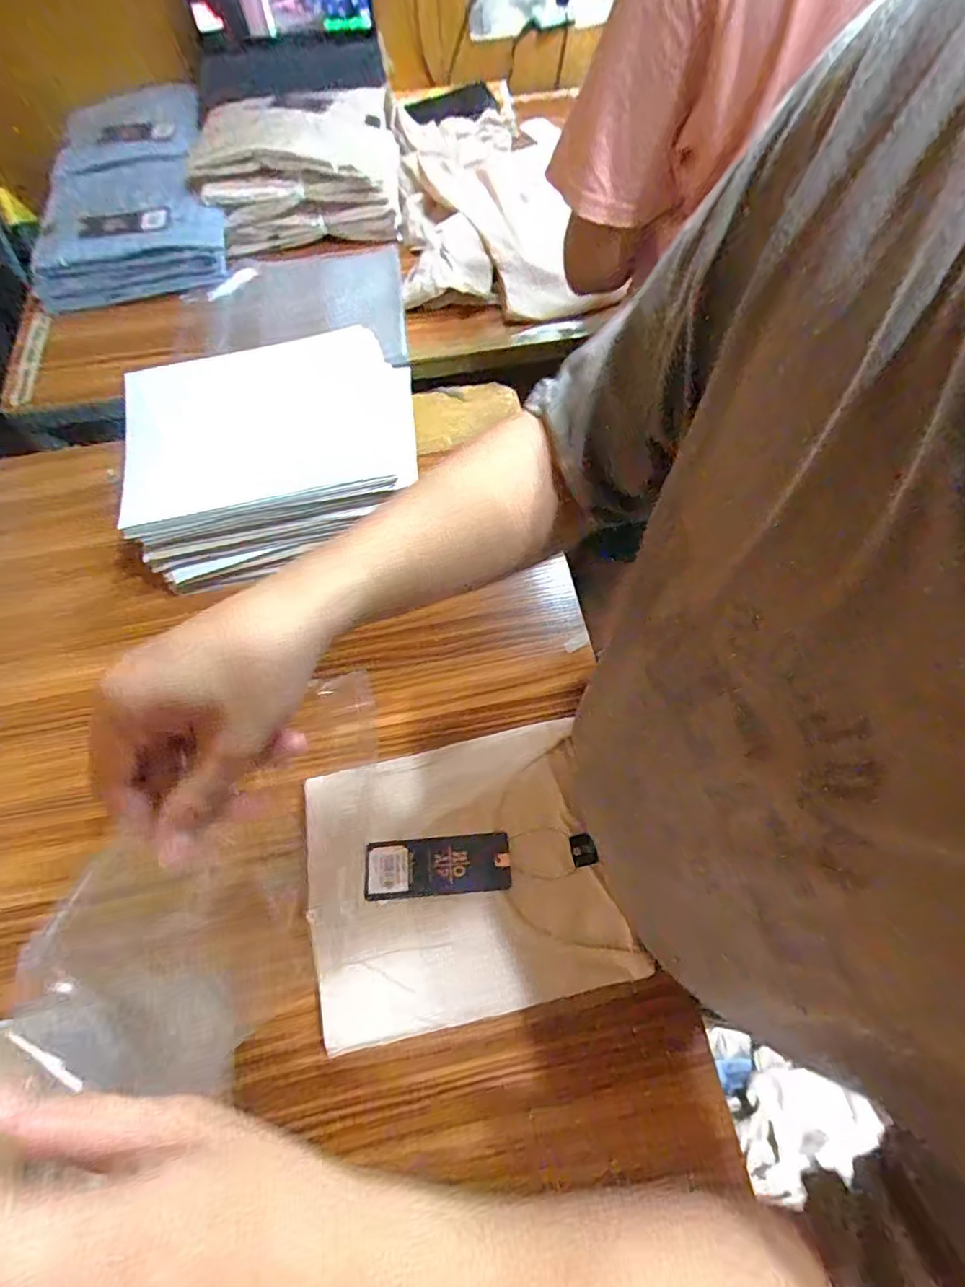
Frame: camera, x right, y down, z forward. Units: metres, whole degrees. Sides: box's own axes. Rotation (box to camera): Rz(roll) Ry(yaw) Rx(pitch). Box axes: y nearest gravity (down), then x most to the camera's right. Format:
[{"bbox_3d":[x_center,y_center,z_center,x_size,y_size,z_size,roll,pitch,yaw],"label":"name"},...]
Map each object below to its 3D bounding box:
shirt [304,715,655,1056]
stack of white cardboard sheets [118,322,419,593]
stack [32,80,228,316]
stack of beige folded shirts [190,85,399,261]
[{"bbox_3d":[-0.015,0.193,0.479,0.254,0.034,0.213,-13,65,-5],"label":"shirt"},{"bbox_3d":[-0.212,-0.195,0.614,0.300,0.122,0.213,-15,65,-5],"label":"stack of white cardboard sheets"},{"bbox_3d":[-0.522,-0.676,0.831,0.257,0.093,0.409,-13,65,-4],"label":"stack"},{"bbox_3d":[-0.270,-0.703,0.841,0.281,0.108,0.225,-9,65,-2],"label":"stack of beige folded shirts"}]

